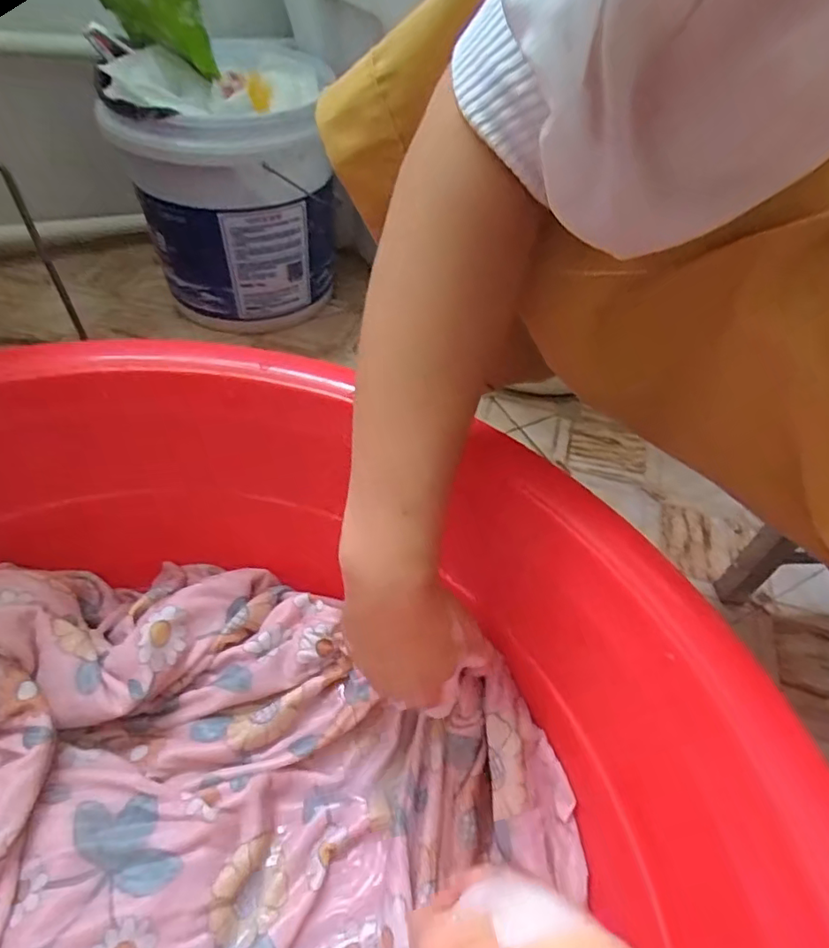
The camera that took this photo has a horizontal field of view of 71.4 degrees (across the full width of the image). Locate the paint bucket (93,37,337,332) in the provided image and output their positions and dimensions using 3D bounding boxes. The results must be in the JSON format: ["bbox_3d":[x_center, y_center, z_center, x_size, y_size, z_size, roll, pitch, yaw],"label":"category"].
[{"bbox_3d":[-0.209,-0.350,0.713,0.223,0.273,0.245,1,47,-4],"label":"paint bucket"}]

